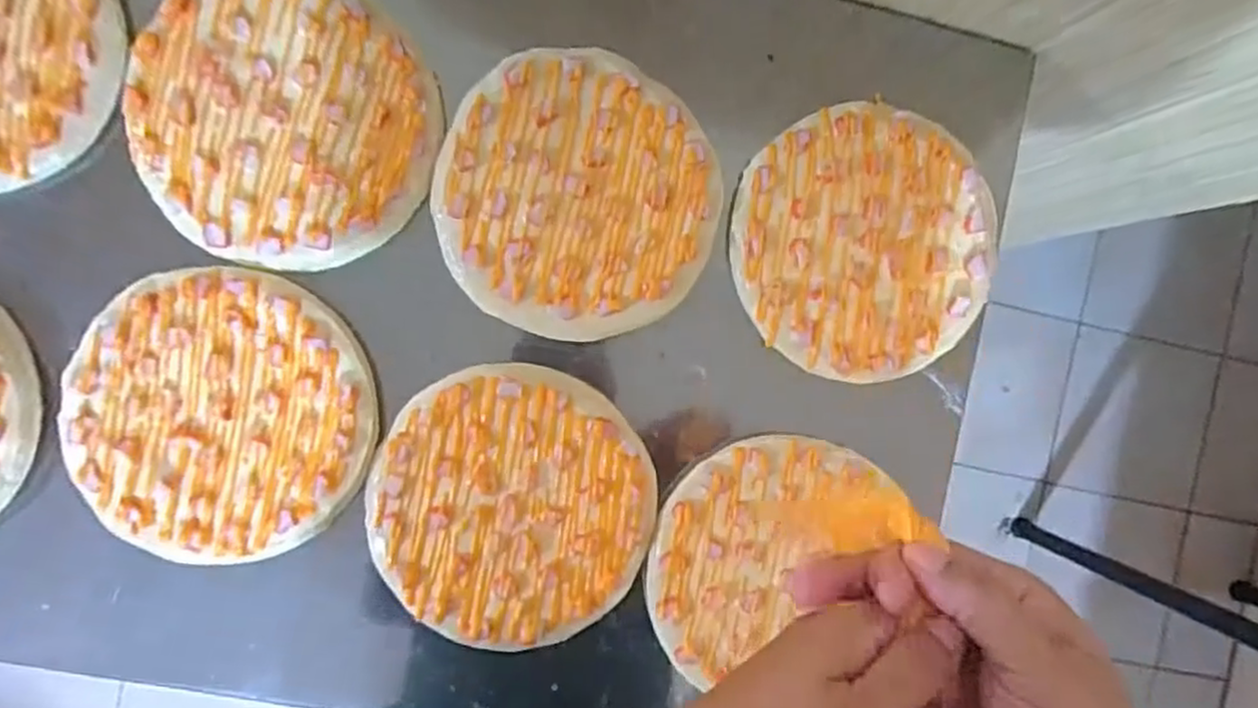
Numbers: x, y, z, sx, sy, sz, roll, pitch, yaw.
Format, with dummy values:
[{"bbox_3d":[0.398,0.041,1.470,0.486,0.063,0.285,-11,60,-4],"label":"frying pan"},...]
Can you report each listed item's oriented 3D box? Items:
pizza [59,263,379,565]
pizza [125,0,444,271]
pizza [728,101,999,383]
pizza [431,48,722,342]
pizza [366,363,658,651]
[{"bbox_3d":[-0.281,0.042,0.493,0.194,0.014,0.195,0,92,-6],"label":"pizza"},{"bbox_3d":[-0.236,-0.161,0.485,0.193,0.011,0.192,41,87,-6],"label":"pizza"},{"bbox_3d":[0.176,-0.082,0.532,0.191,0.013,0.195,0,92,-3],"label":"pizza"},{"bbox_3d":[-0.037,-0.111,0.509,0.194,0.011,0.190,0,92,-6],"label":"pizza"},{"bbox_3d":[-0.082,0.109,0.509,0.195,0.007,0.192,0,92,-6],"label":"pizza"}]

